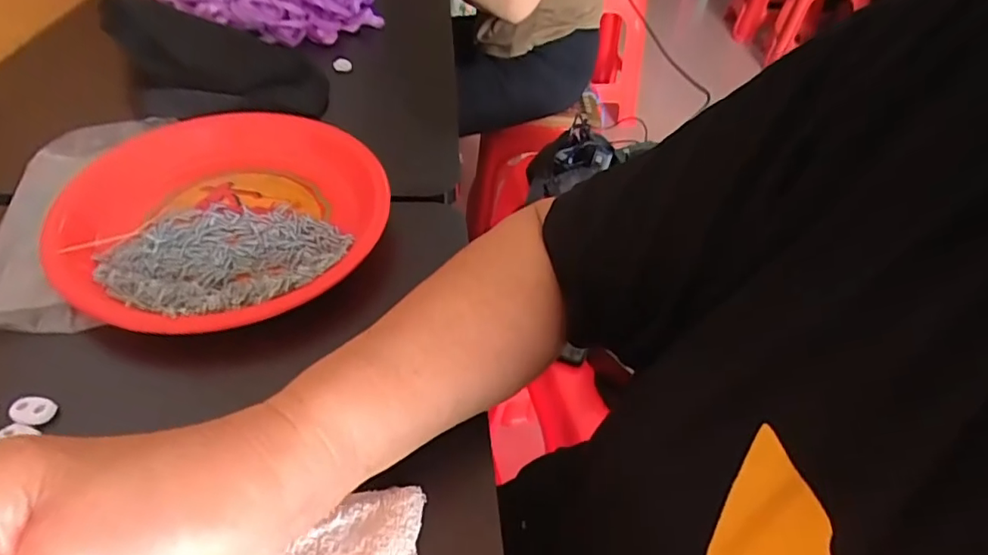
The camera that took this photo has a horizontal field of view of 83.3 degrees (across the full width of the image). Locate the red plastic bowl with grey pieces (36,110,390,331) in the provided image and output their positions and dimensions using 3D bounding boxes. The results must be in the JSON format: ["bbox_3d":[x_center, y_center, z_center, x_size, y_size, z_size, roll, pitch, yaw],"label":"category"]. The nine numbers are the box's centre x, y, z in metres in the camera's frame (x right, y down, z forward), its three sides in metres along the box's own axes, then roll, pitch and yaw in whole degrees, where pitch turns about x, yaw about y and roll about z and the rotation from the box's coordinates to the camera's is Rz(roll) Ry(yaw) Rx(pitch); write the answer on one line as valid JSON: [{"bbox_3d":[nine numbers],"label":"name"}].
[{"bbox_3d":[-0.205,-0.049,0.432,0.233,0.053,0.240,3,43,-3],"label":"red plastic bowl with grey pieces"}]

